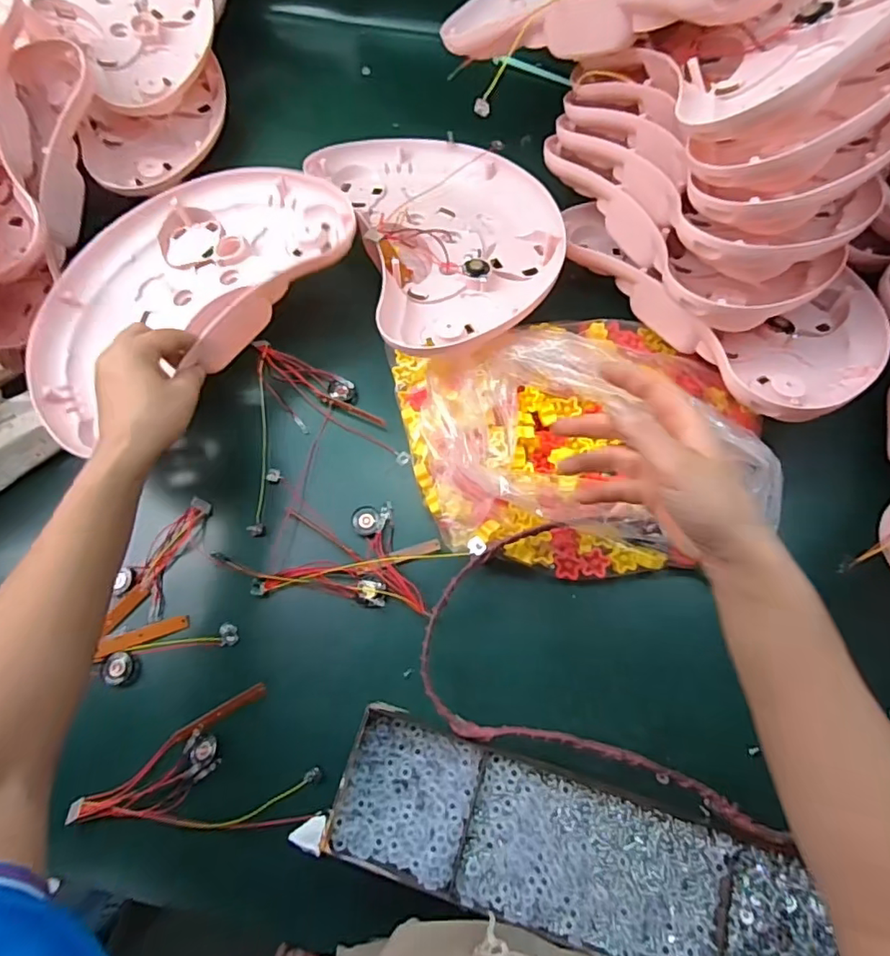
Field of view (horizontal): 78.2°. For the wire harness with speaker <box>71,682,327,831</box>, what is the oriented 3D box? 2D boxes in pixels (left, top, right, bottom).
[{"bbox_3d":[-0.204,0.233,0.453,0.195,0.017,0.103,-5,70,-1],"label":"wire harness with speaker"}]

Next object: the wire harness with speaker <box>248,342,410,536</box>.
[{"bbox_3d":[-0.152,-0.061,0.556,0.159,0.023,0.187,-27,71,-9],"label":"wire harness with speaker"}]

